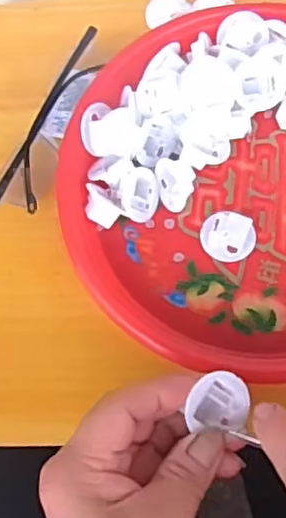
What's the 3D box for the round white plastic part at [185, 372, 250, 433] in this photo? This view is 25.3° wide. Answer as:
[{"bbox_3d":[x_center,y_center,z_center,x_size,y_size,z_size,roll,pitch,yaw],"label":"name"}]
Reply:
[{"bbox_3d":[0.035,0.065,0.299,0.030,0.010,0.026,12,91,-21],"label":"round white plastic part"}]

